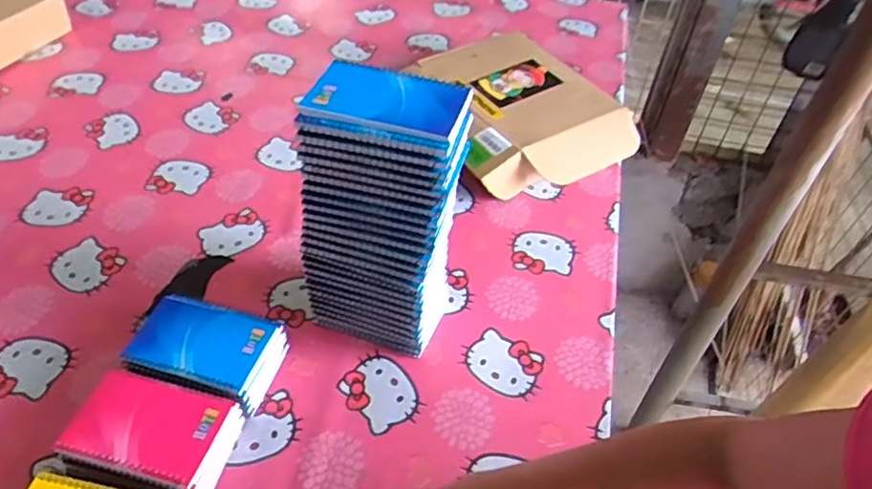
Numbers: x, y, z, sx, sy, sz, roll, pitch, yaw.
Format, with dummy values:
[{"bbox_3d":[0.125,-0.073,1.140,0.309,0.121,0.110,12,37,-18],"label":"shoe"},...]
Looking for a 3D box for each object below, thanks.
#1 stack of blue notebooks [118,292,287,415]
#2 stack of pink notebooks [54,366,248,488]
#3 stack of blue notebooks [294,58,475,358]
[{"bbox_3d":[-0.238,0.114,0.645,0.142,0.059,0.103,15,48,10],"label":"stack of blue notebooks"},{"bbox_3d":[-0.260,0.182,0.582,0.143,0.055,0.097,14,48,10],"label":"stack of pink notebooks"},{"bbox_3d":[-0.051,-0.021,0.629,0.139,0.290,0.109,14,48,10],"label":"stack of blue notebooks"}]

